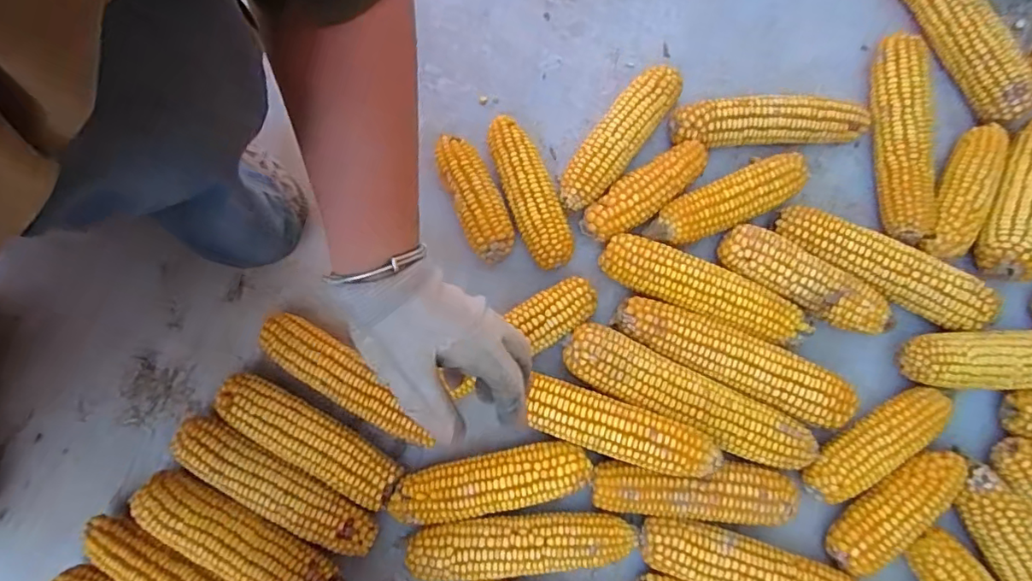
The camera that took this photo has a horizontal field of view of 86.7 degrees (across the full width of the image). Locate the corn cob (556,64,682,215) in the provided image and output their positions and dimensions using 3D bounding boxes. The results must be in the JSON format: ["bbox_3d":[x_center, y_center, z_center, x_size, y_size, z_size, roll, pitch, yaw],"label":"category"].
[{"bbox_3d":[0.090,-0.135,0.500,0.044,0.047,0.159,36,81,9],"label":"corn cob"}]

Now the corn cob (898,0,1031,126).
[{"bbox_3d":[0.410,-0.245,0.511,0.038,0.046,0.200,-20,76,-4],"label":"corn cob"}]

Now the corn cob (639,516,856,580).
[{"bbox_3d":[0.182,0.217,0.425,0.174,0.046,0.050,17,77,6],"label":"corn cob"}]

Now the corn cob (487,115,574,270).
[{"bbox_3d":[0.010,-0.086,0.493,0.050,0.044,0.147,-21,76,-4],"label":"corn cob"}]

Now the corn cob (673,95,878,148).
[{"bbox_3d":[0.229,-0.152,0.500,0.174,0.044,0.042,-5,76,0],"label":"corn cob"}]

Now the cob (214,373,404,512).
[{"bbox_3d":[-0.171,0.122,0.456,0.167,0.045,0.054,27,78,8],"label":"cob"}]

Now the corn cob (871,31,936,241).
[{"bbox_3d":[0.342,-0.138,0.489,0.040,0.045,0.194,3,76,2],"label":"corn cob"}]

